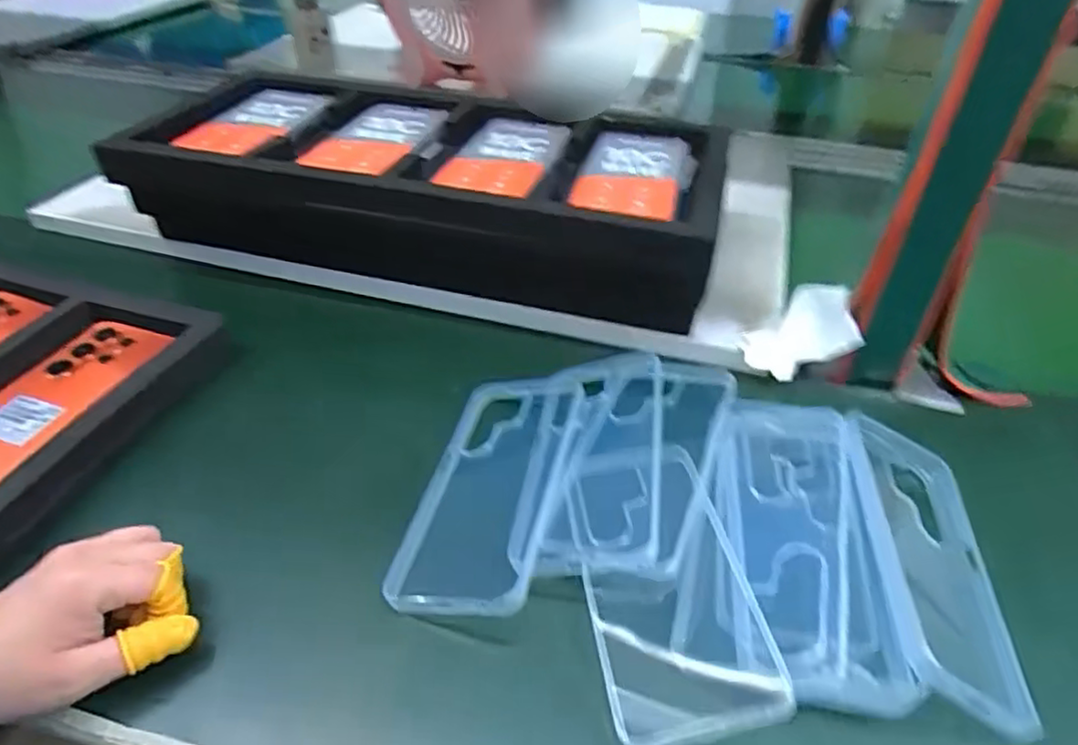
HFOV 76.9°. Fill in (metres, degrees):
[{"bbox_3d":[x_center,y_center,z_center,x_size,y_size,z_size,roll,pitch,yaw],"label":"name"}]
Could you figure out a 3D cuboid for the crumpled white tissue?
[{"bbox_3d":[0.190,-0.033,0.504,0.071,0.052,0.062,5,39,3],"label":"crumpled white tissue"}]

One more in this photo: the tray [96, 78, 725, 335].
[{"bbox_3d":[-0.094,-0.159,0.606,0.489,0.100,0.222,11,40,10],"label":"tray"}]

